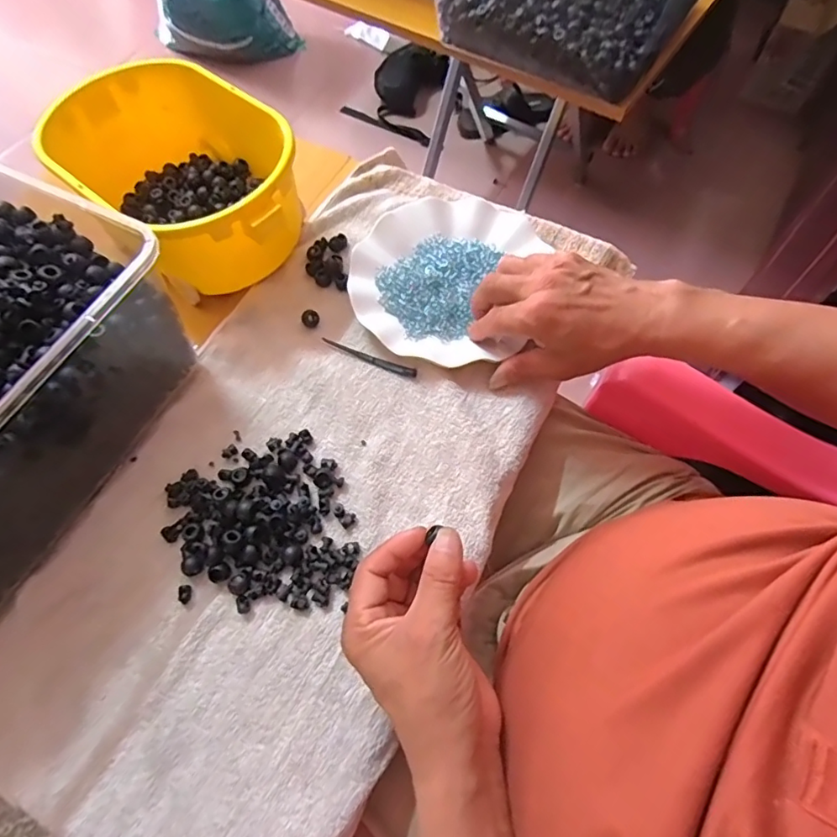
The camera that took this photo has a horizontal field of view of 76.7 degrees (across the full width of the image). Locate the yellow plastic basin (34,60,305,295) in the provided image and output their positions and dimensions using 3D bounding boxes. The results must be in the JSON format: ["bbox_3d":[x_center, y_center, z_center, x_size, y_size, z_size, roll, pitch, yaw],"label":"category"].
[{"bbox_3d":[-0.209,-0.218,0.490,0.241,0.095,0.164,41,72,19],"label":"yellow plastic basin"}]

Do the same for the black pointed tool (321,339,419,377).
[{"bbox_3d":[-0.044,-0.054,0.463,0.091,0.007,0.007,22,69,12],"label":"black pointed tool"}]

